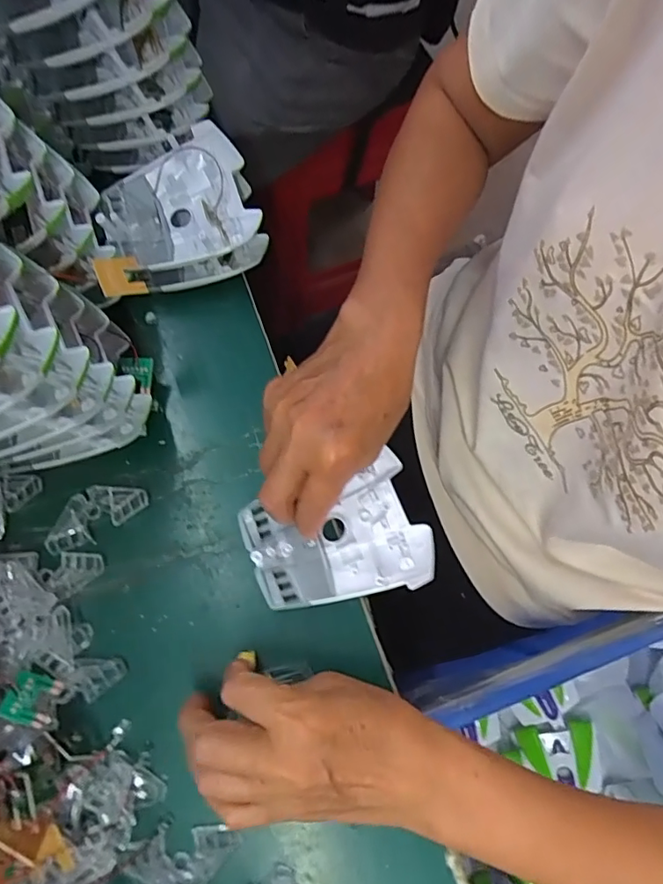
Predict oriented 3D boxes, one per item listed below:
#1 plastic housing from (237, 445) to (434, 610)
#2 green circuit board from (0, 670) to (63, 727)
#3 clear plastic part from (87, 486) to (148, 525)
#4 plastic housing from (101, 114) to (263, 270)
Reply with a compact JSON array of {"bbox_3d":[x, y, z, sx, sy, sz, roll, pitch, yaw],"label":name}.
[{"bbox_3d":[0.004,0.063,0.333,0.110,0.020,0.081,-19,74,-7],"label":"plastic housing"},{"bbox_3d":[-0.169,0.145,0.294,0.026,0.006,0.026,21,53,-14],"label":"green circuit board"},{"bbox_3d":[-0.143,0.042,0.346,0.038,0.008,0.023,3,72,0],"label":"clear plastic part"},{"bbox_3d":[-0.110,-0.169,0.376,0.106,0.030,0.093,-25,75,-9],"label":"plastic housing"}]

